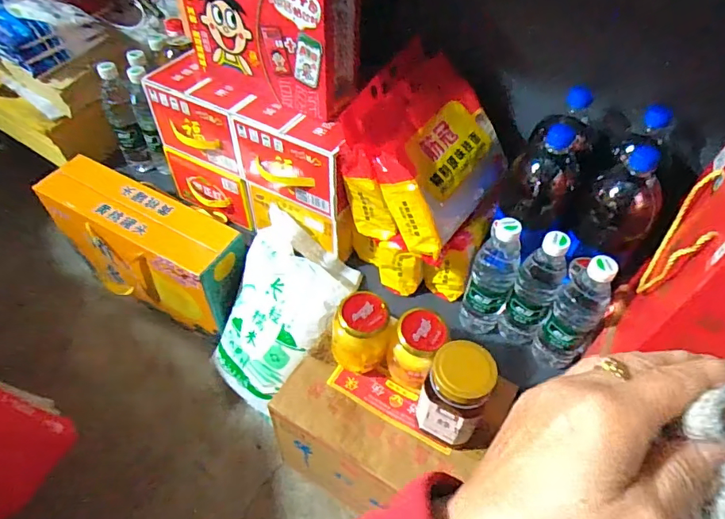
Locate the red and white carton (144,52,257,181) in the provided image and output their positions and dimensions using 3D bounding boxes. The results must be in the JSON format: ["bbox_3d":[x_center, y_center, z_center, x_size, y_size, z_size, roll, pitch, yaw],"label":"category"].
[{"bbox_3d":[-0.275,-0.253,0.859,0.207,0.136,0.103,31,56,22],"label":"red and white carton"}]

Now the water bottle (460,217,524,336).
[{"bbox_3d":[0.197,0.034,0.736,0.064,0.227,0.060,1,50,-1],"label":"water bottle"}]

